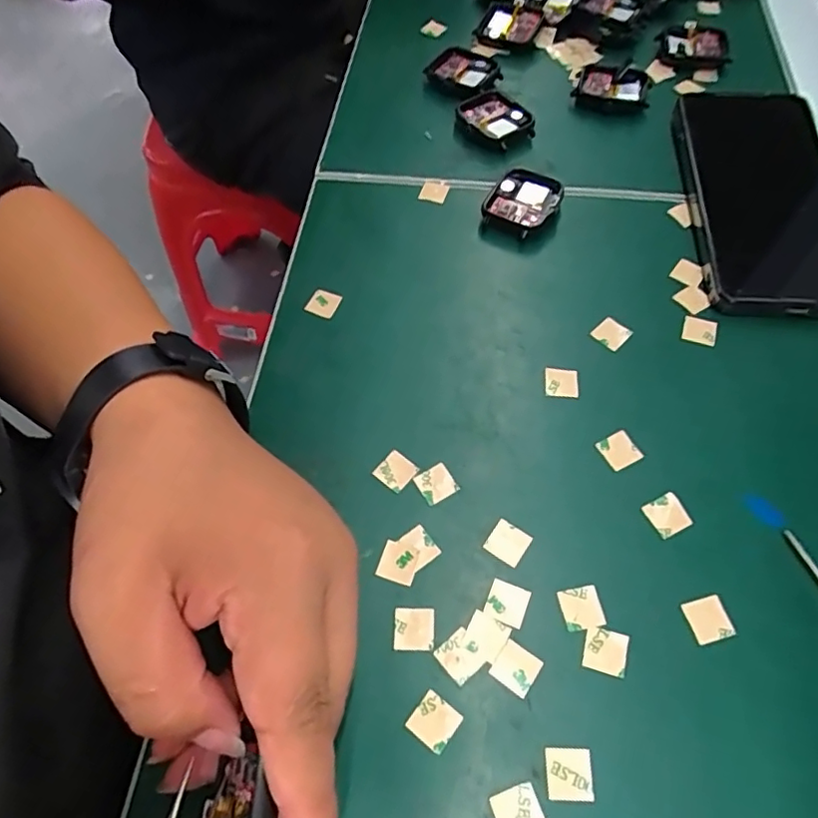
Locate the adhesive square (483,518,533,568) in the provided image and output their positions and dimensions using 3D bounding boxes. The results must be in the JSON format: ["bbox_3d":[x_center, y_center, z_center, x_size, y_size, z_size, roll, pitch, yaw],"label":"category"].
[{"bbox_3d":[0.041,0.056,0.242,0.015,0.004,0.015,32,69,16],"label":"adhesive square"}]

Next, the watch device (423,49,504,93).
[{"bbox_3d":[0.037,-0.227,0.394,0.047,0.012,0.033,31,66,19],"label":"watch device"}]

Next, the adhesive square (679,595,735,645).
[{"bbox_3d":[0.115,0.080,0.222,0.015,0.004,0.015,-15,61,-6],"label":"adhesive square"}]

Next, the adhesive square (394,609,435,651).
[{"bbox_3d":[0.002,0.086,0.226,0.016,0.004,0.015,2,64,1],"label":"adhesive square"}]

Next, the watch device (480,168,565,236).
[{"bbox_3d":[0.063,-0.116,0.331,0.038,0.014,0.039,28,65,17],"label":"watch device"}]

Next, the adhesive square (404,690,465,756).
[{"bbox_3d":[0.009,0.113,0.211,0.015,0.004,0.016,33,69,20],"label":"adhesive square"}]

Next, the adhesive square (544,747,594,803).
[{"bbox_3d":[0.055,0.126,0.201,0.015,0.004,0.016,-1,63,4],"label":"adhesive square"}]

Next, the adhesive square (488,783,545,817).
[{"bbox_3d":[0.037,0.136,0.194,0.016,0.004,0.015,-18,61,-8],"label":"adhesive square"}]

